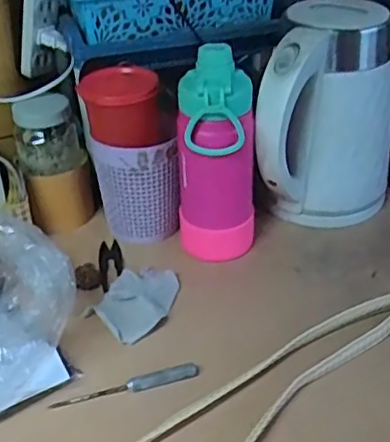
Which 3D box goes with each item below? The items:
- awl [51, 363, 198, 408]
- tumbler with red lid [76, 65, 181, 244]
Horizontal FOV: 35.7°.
[{"bbox_3d":[-0.055,0.135,0.490,0.118,0.010,0.012,-11,37,-14],"label":"awl"},{"bbox_3d":[-0.064,-0.066,0.622,0.090,0.162,0.074,-5,36,-5],"label":"tumbler with red lid"}]

